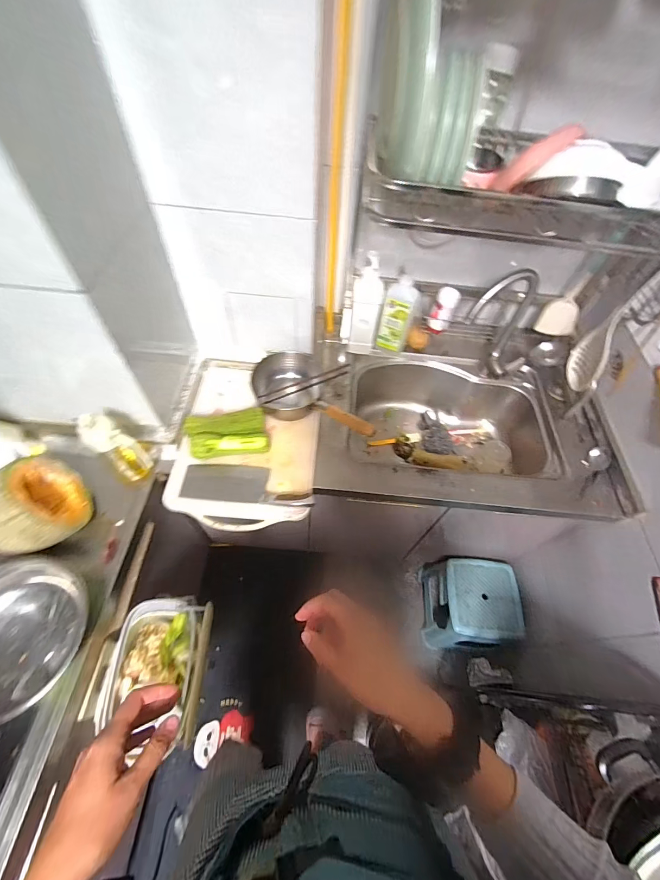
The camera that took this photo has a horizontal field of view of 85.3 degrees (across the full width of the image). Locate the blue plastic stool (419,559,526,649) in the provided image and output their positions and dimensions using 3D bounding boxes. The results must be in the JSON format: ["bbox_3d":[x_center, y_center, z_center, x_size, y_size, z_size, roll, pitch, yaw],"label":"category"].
[{"bbox_3d":[0.492,0.596,1.297,0.260,0.276,0.267,8,57,1],"label":"blue plastic stool"}]

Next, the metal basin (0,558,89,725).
[{"bbox_3d":[-0.543,0.326,0.604,0.237,0.067,0.215,20,58,8],"label":"metal basin"}]

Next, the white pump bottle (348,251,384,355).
[{"bbox_3d":[0.096,-0.348,0.945,0.077,0.273,0.058,8,57,1],"label":"white pump bottle"}]

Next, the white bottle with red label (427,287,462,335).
[{"bbox_3d":[0.295,-0.334,0.938,0.056,0.134,0.044,21,59,9],"label":"white bottle with red label"}]

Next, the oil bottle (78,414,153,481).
[{"bbox_3d":[-0.436,0.025,0.745,0.082,0.185,0.063,34,62,17],"label":"oil bottle"}]

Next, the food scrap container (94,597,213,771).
[{"bbox_3d":[-0.348,0.462,0.738,0.180,0.089,0.245,3,58,-2],"label":"food scrap container"}]

